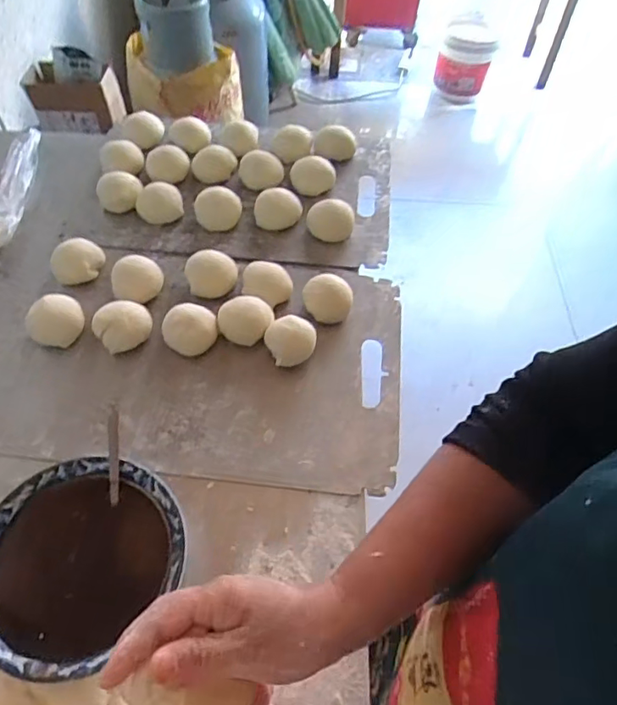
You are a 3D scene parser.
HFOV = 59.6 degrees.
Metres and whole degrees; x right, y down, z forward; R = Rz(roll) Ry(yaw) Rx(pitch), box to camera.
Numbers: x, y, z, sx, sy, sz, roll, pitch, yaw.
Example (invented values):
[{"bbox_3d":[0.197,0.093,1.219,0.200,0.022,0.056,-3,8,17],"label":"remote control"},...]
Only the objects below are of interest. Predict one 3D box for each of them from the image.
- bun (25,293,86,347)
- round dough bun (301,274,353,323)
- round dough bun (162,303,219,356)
[{"bbox_3d":[-0.289,-0.035,0.619,0.059,0.036,0.052,-33,63,-23],"label":"bun"},{"bbox_3d":[0.025,-0.066,0.655,0.062,0.038,0.059,1,55,-2],"label":"round dough bun"},{"bbox_3d":[-0.137,-0.027,0.622,0.060,0.041,0.051,-15,57,-13],"label":"round dough bun"}]

